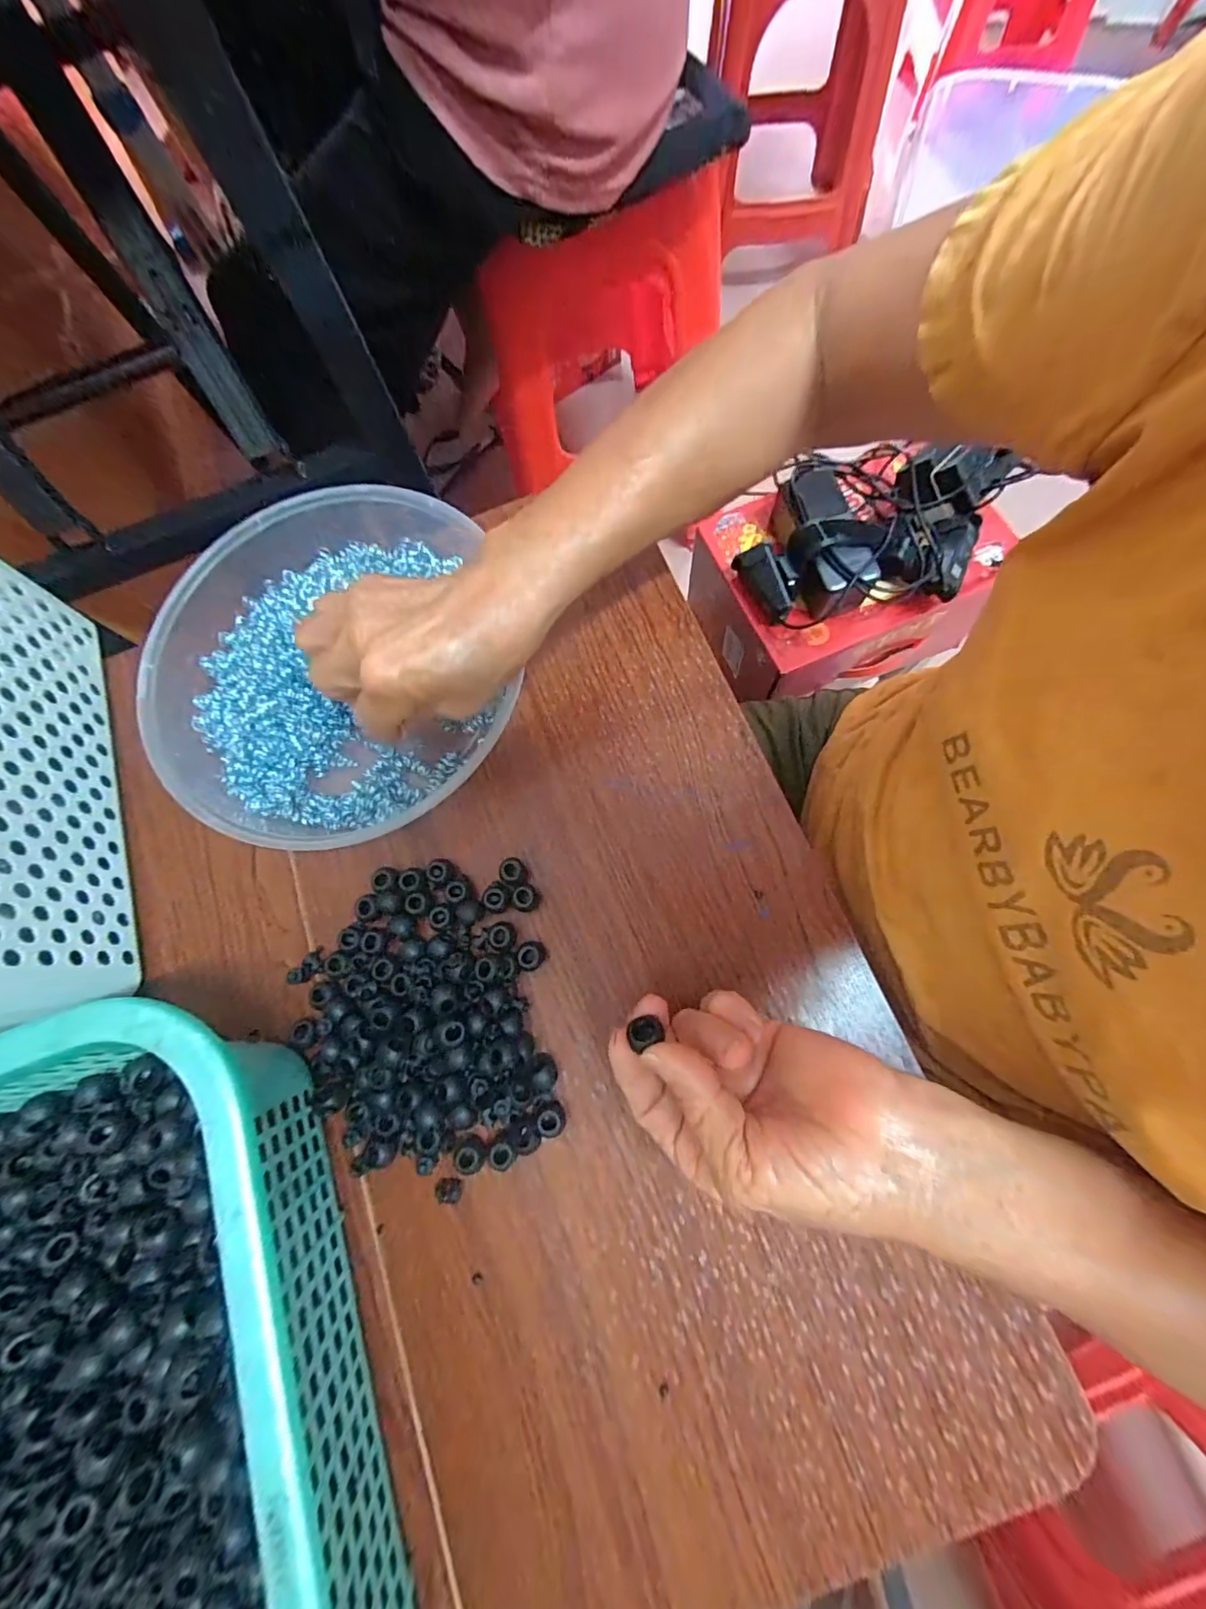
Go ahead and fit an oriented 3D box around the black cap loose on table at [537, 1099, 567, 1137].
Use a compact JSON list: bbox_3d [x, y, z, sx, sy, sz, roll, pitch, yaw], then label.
[{"bbox_3d":[-0.025,0.158,0.259,0.013,0.012,0.014,-1,75,4],"label":"black cap loose on table"}]

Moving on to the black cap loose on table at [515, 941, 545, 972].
[{"bbox_3d":[-0.039,0.082,0.279,0.014,0.010,0.015,5,76,5],"label":"black cap loose on table"}]

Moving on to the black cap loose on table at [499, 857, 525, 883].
[{"bbox_3d":[-0.052,0.038,0.292,0.012,0.011,0.014,11,76,7],"label":"black cap loose on table"}]

